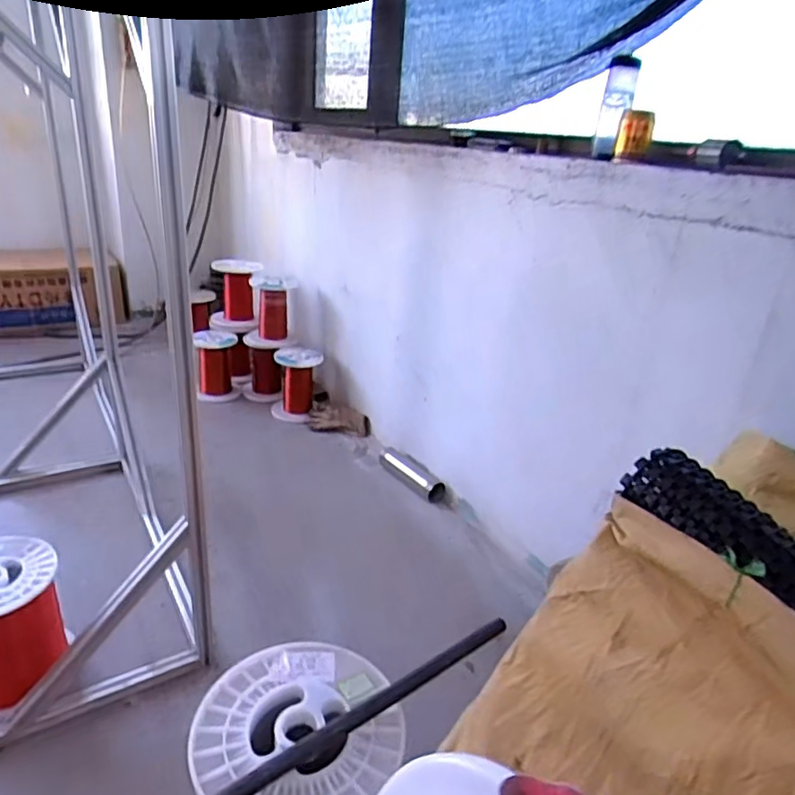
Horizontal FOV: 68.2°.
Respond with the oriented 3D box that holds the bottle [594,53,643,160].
[{"bbox_3d":[0.415,-0.553,1.126,0.060,0.171,0.062,13,27,12],"label":"bottle"}]

